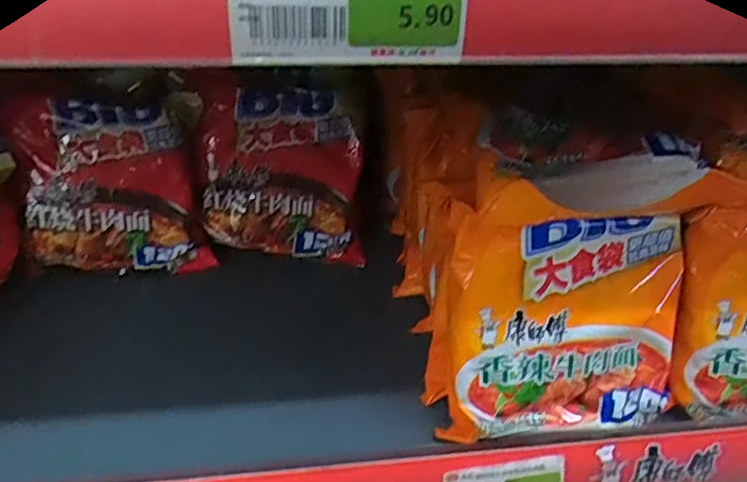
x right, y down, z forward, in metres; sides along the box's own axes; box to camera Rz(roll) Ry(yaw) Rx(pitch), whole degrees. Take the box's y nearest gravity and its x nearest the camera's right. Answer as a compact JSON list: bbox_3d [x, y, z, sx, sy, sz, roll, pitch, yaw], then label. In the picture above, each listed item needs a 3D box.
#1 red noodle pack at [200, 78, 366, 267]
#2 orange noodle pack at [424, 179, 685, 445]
[{"bbox_3d":[-0.077,-0.057,0.517,0.128,0.141,0.048,1,34,-3],"label":"red noodle pack"},{"bbox_3d":[0.125,0.047,0.395,0.168,0.169,0.066,2,15,-8],"label":"orange noodle pack"}]

